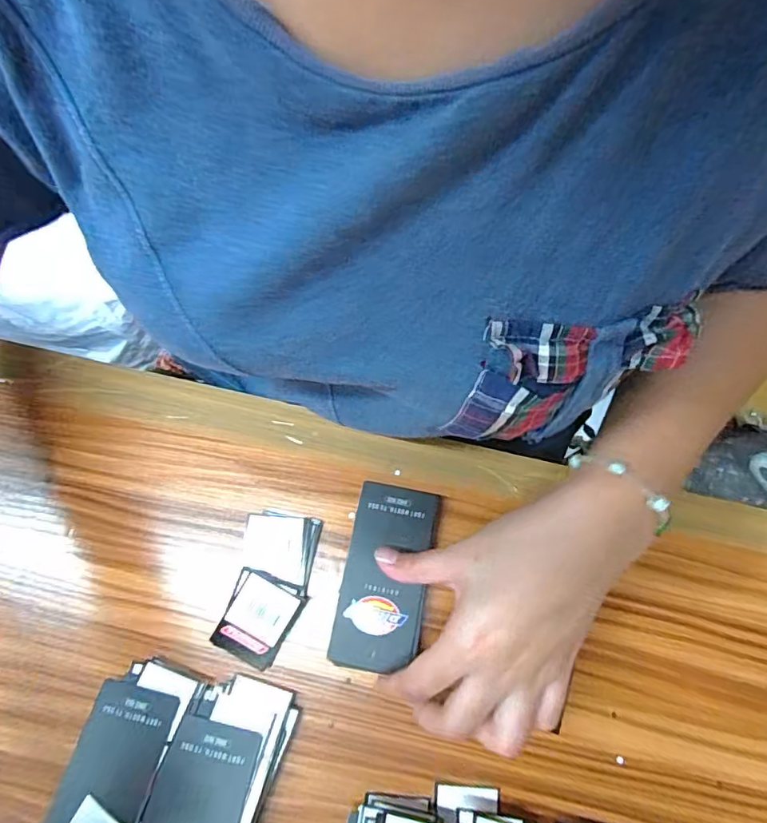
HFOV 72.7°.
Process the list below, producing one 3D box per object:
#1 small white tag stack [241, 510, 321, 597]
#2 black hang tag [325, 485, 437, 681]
[{"bbox_3d":[-0.066,0.087,0.328,0.043,0.016,0.044,10,74,3],"label":"small white tag stack"},{"bbox_3d":[0.001,0.101,0.322,0.050,0.005,0.108,11,73,4],"label":"black hang tag"}]

